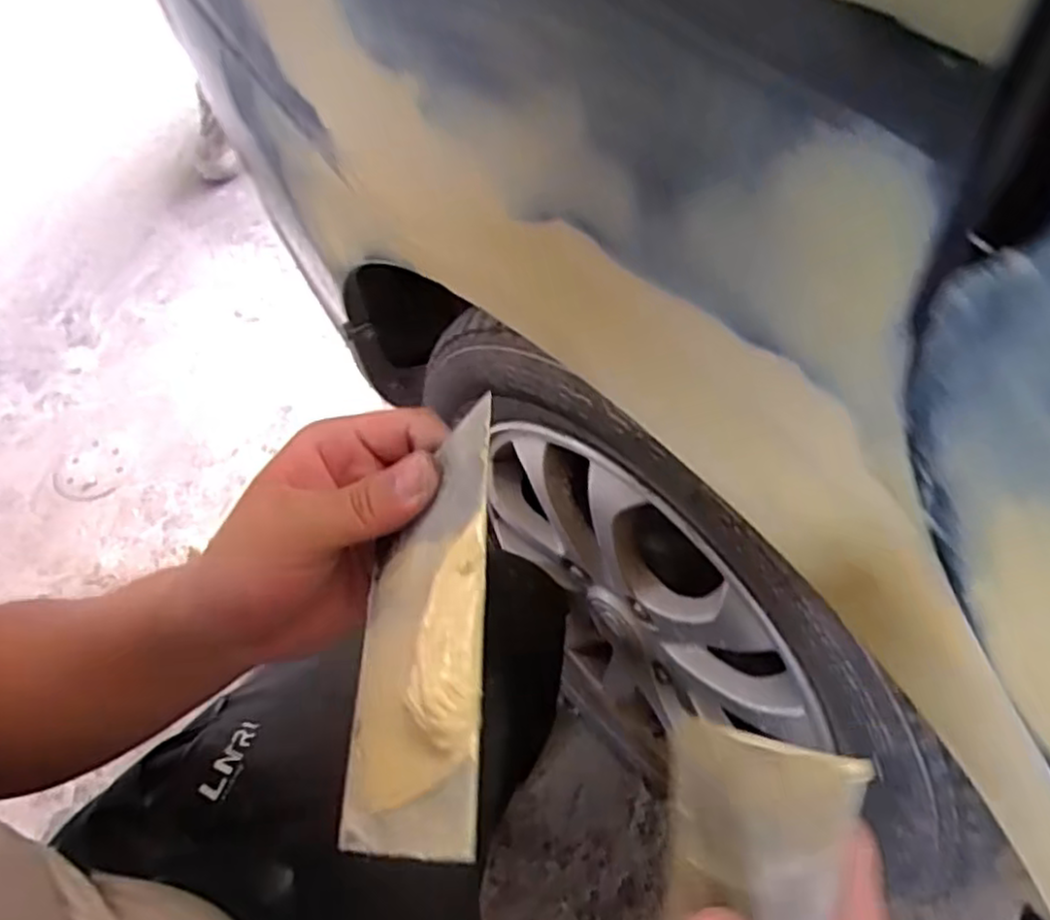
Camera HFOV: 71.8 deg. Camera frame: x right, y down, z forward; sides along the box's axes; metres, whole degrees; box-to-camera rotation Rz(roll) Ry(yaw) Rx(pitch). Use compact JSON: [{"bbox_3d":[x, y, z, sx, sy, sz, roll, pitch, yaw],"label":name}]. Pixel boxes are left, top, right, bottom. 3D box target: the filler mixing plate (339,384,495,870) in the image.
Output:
[{"bbox_3d":[-0.039,0.055,0.249,0.010,0.076,0.142,21,59,-34],"label":"filler mixing plate"}]

